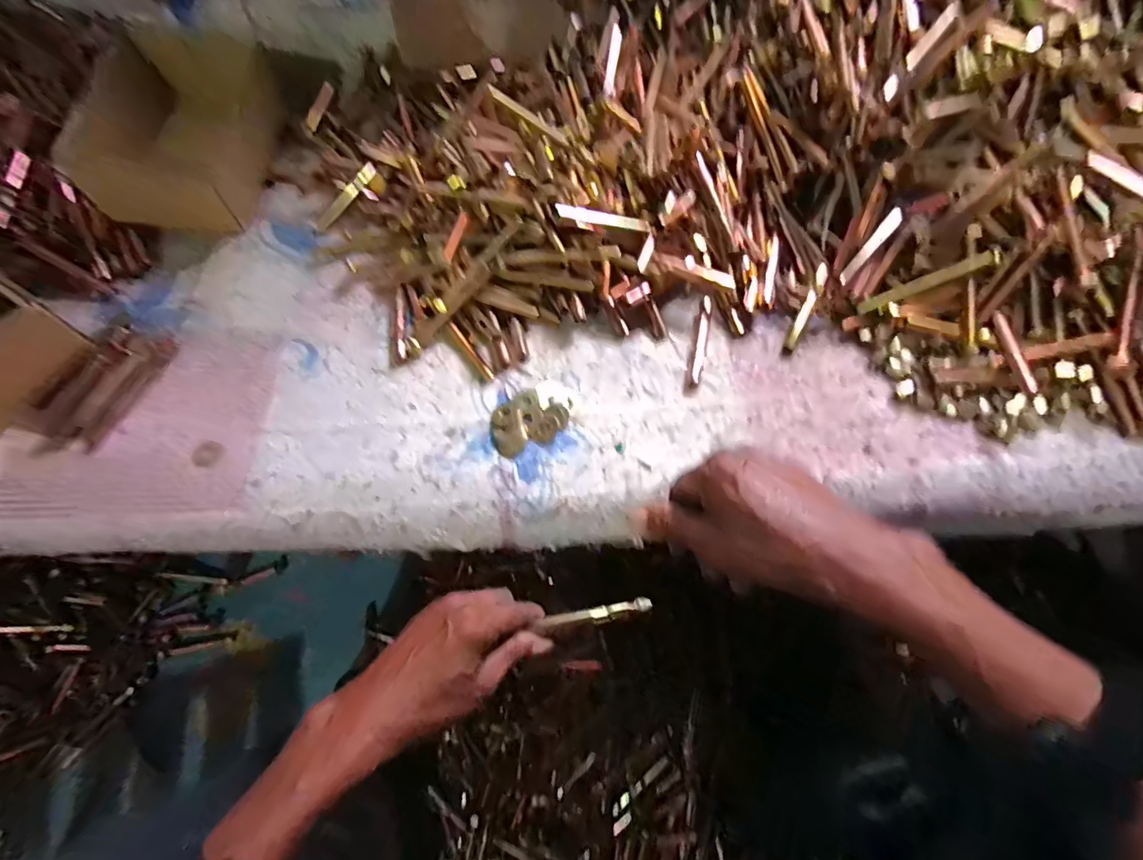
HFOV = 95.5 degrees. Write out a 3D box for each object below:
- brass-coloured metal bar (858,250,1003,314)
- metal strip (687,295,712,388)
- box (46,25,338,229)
[{"bbox_3d":[0.290,-0.120,0.425,0.102,0.007,0.013,-21,62,20],"label":"brass-coloured metal bar"},{"bbox_3d":[0.113,-0.078,0.450,0.012,0.010,0.088,11,64,7],"label":"metal strip"},{"bbox_3d":[-0.392,-0.336,0.546,0.150,0.101,0.270,9,64,7],"label":"box"}]

